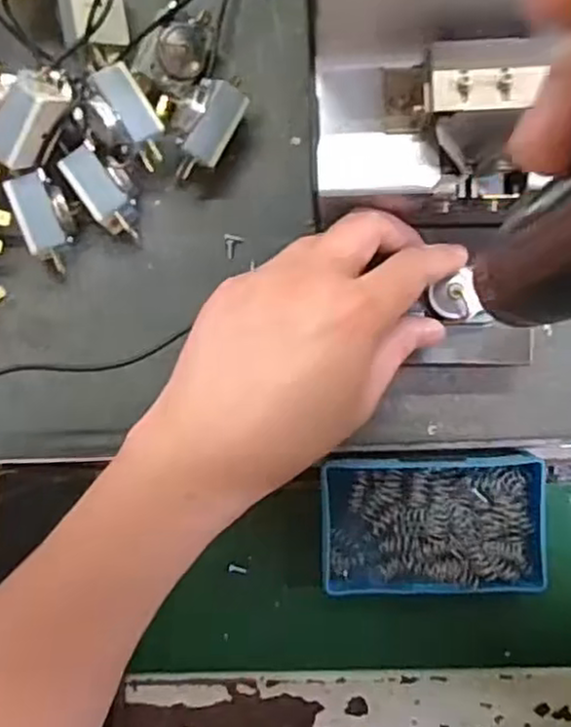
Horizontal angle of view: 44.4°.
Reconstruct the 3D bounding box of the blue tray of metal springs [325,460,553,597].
[{"bbox_3d":[0.077,0.085,0.375,0.112,0.030,0.068,-2,90,3],"label":"blue tray of metal springs"}]

